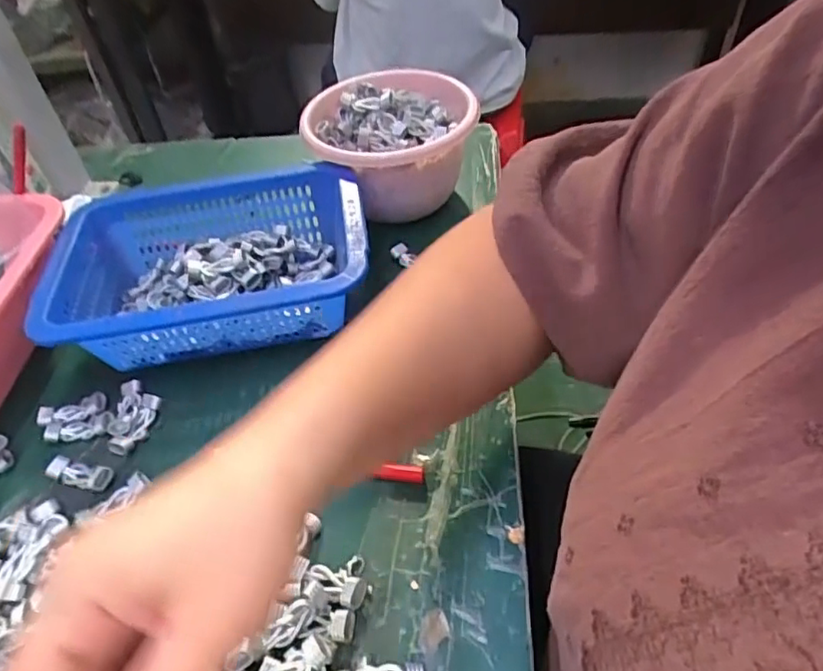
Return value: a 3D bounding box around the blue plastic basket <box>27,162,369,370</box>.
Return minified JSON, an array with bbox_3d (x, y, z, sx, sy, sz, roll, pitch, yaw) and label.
[{"bbox_3d":[-0.145,-0.044,0.443,0.225,0.080,0.151,-9,47,-3],"label":"blue plastic basket"}]

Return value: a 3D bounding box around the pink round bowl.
[{"bbox_3d":[-0.016,-0.165,0.514,0.134,0.094,0.132,-2,47,3],"label":"pink round bowl"}]

